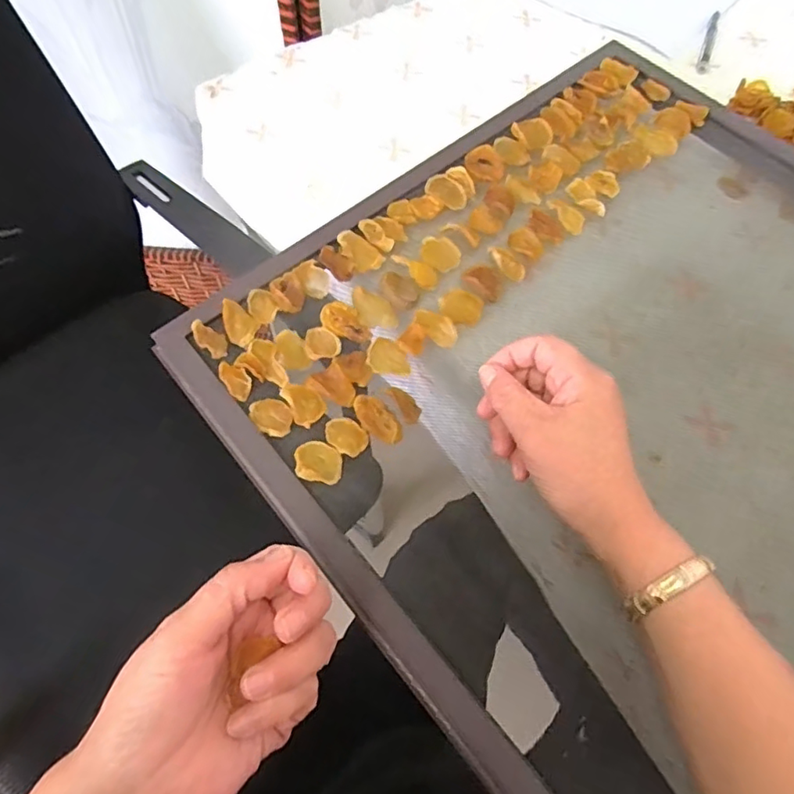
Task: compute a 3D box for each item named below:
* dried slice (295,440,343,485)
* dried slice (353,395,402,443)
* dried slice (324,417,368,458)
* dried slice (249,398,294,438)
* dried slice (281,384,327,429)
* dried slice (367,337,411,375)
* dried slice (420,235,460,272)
[{"bbox_3d":[-0.049,0.040,0.356,0.029,0.004,0.026,5,61,2],"label":"dried slice"},{"bbox_3d":[-0.013,0.013,0.371,0.018,0.006,0.040,-33,66,-18],"label":"dried slice"},{"bbox_3d":[-0.033,0.024,0.364,0.029,0.004,0.022,36,66,18],"label":"dried slice"},{"bbox_3d":[-0.081,0.013,0.370,0.023,0.005,0.030,-33,66,-18],"label":"dried slice"},{"bbox_3d":[-0.060,0.003,0.373,0.022,0.010,0.030,-28,65,-15],"label":"dried slice"},{"bbox_3d":[-0.006,-0.026,0.394,0.024,0.004,0.032,-39,68,-20],"label":"dried slice"},{"bbox_3d":[0.032,-0.109,0.433,0.031,0.004,0.025,31,86,9],"label":"dried slice"}]

